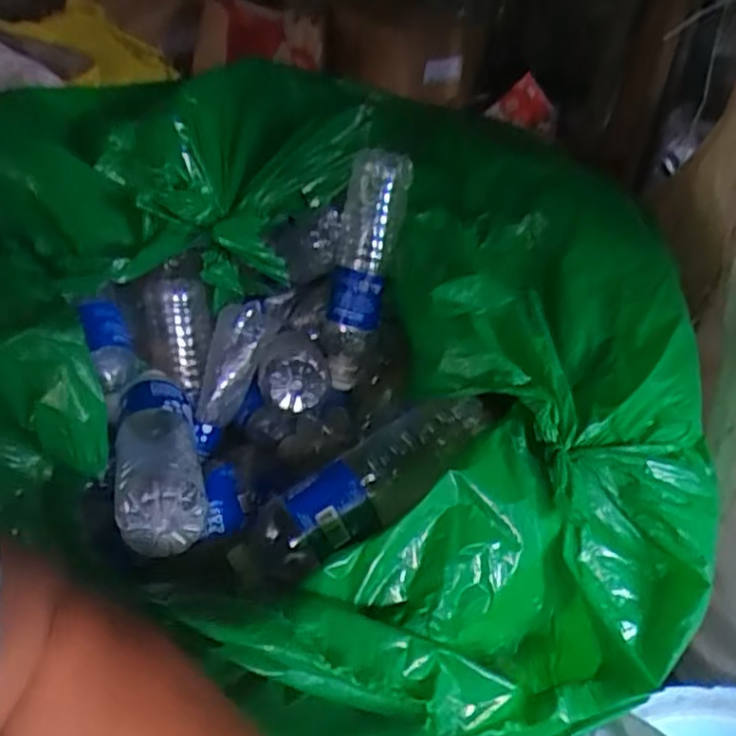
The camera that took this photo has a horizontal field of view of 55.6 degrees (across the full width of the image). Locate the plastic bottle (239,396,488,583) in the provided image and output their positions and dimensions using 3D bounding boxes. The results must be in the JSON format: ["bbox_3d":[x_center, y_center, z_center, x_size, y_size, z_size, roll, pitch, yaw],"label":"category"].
[{"bbox_3d":[0.000,0.087,0.500,0.197,0.051,0.064,-33,44,-9],"label":"plastic bottle"}]

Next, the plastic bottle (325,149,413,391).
[{"bbox_3d":[-0.008,-0.089,0.649,0.060,0.218,0.051,13,5,13],"label":"plastic bottle"}]

